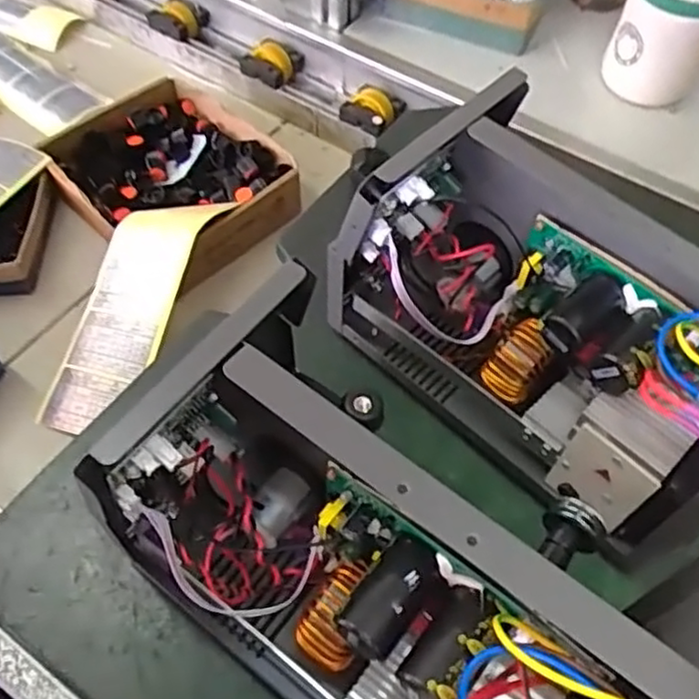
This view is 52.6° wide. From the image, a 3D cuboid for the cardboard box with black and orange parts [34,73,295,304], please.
[{"bbox_3d":[-0.172,-0.167,0.697,0.189,0.065,0.226,-36,66,-23],"label":"cardboard box with black and orange parts"}]

